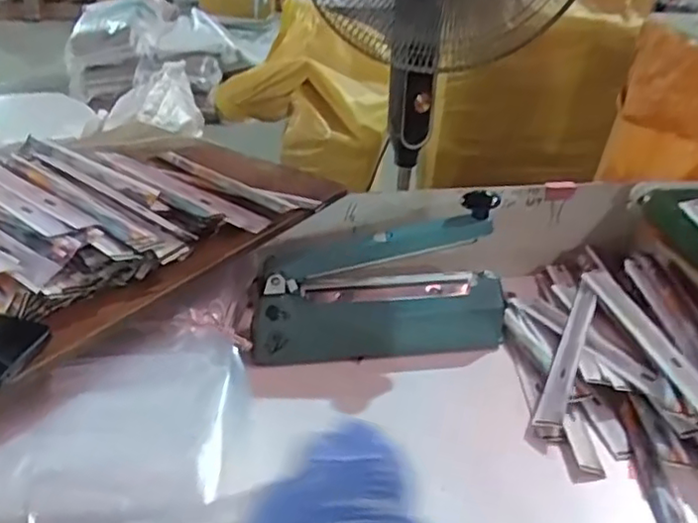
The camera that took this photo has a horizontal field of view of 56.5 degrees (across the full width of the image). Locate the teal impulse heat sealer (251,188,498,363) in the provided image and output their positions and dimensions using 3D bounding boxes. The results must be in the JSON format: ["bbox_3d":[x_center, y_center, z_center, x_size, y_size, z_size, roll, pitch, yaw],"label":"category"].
[{"bbox_3d":[0.041,0.030,0.744,0.297,0.161,0.067,-5,32,-12],"label":"teal impulse heat sealer"}]

